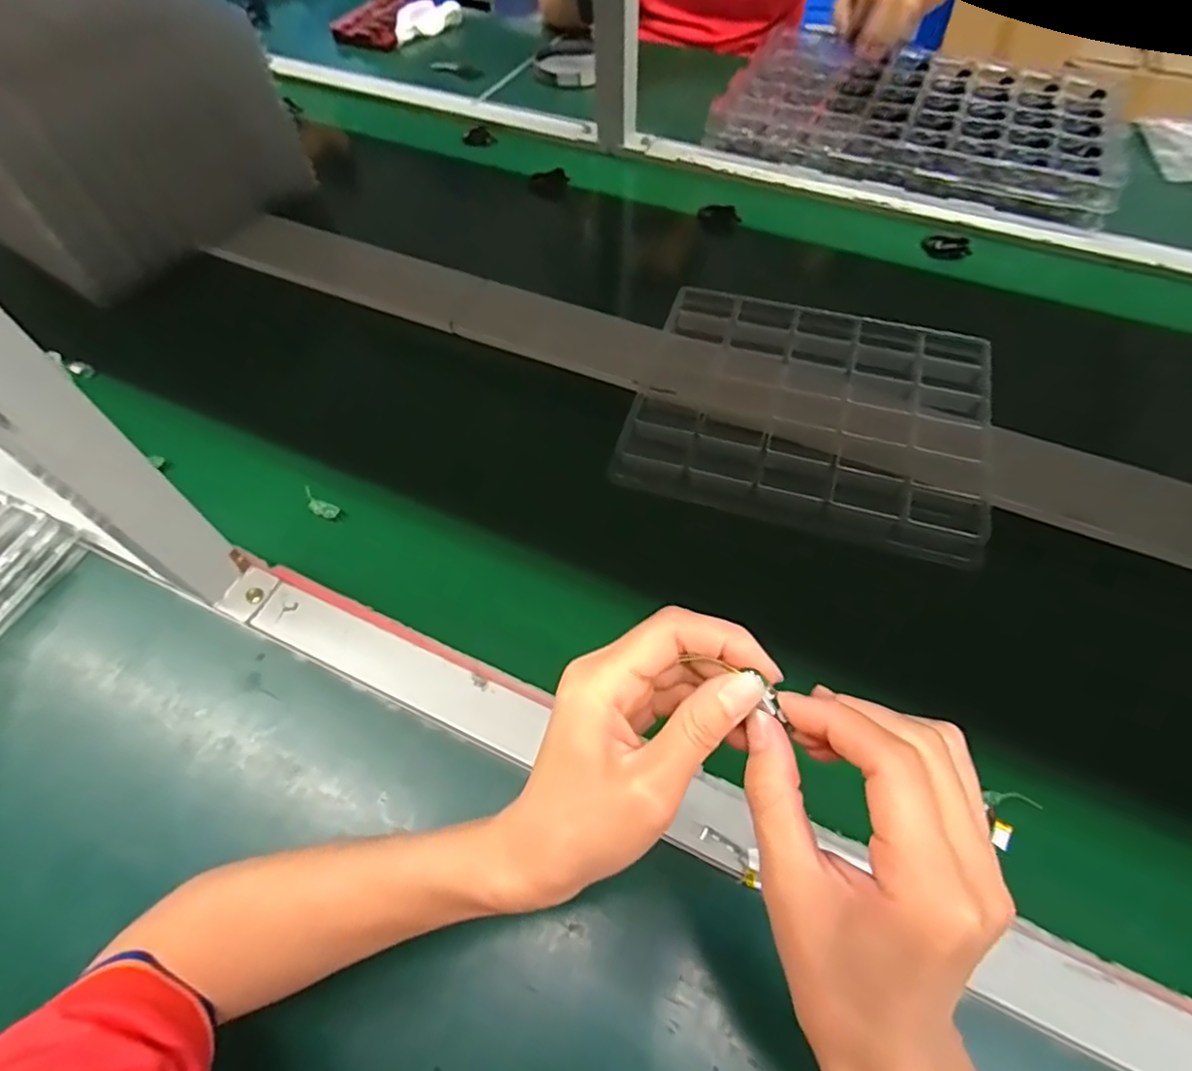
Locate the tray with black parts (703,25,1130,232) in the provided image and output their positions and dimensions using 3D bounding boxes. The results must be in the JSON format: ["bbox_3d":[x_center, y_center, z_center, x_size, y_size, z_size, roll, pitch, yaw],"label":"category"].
[{"bbox_3d":[0.411,-0.540,0.799,0.465,0.046,0.288,23,62,14],"label":"tray with black parts"}]

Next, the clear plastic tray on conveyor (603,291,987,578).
[{"bbox_3d":[0.188,-0.115,0.556,0.290,0.036,0.231,15,60,10],"label":"clear plastic tray on conveyor"}]

